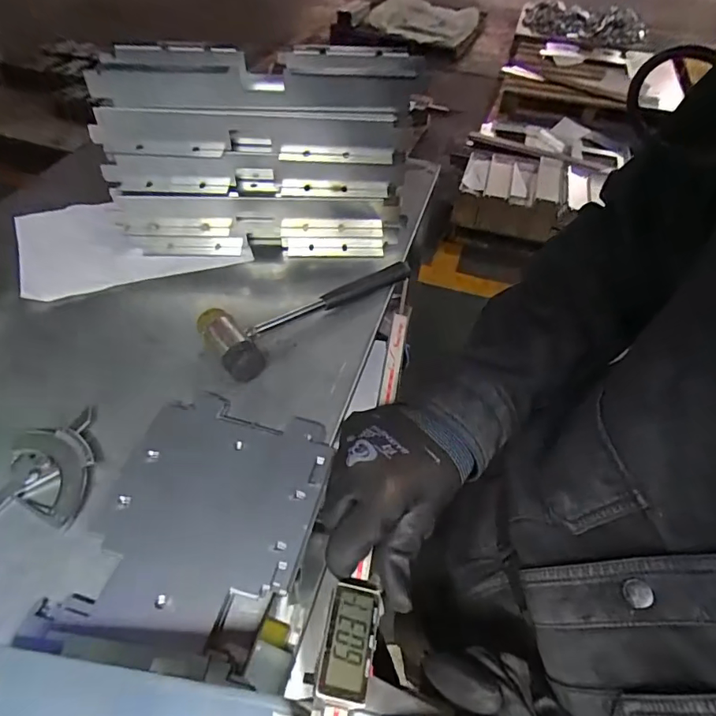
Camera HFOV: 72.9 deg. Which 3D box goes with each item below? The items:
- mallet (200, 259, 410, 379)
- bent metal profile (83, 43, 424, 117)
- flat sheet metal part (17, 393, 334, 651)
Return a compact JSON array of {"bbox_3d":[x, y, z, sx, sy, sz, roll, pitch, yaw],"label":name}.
[{"bbox_3d":[-0.060,-0.076,0.628,0.289,0.042,0.102,-34,60,-28],"label":"mallet"},{"bbox_3d":[-0.120,-0.335,0.576,0.366,0.052,0.080,0,50,-4],"label":"bent metal profile"},{"bbox_3d":[-0.141,0.143,0.452,0.188,0.016,0.238,14,50,7],"label":"flat sheet metal part"}]

